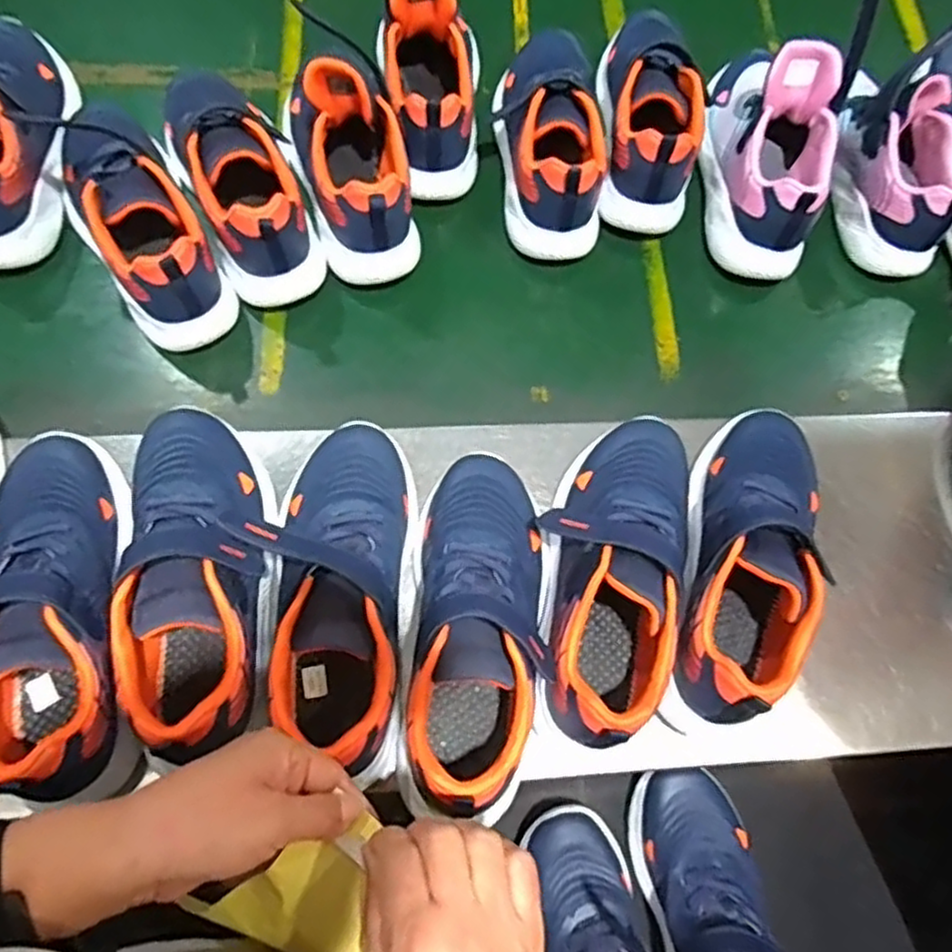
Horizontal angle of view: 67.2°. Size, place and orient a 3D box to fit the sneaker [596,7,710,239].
[{"bbox_3d":[0.160,-0.360,0.670,0.102,0.086,0.250,4,74,-1],"label":"sneaker"}]

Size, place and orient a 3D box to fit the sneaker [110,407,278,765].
[{"bbox_3d":[-0.182,0.055,0.470,0.078,0.094,0.233,-7,61,-4],"label":"sneaker"}]

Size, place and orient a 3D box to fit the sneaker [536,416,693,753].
[{"bbox_3d":[0.099,0.062,0.493,0.098,0.087,0.231,6,74,0],"label":"sneaker"}]

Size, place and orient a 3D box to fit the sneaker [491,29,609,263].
[{"bbox_3d":[0.069,-0.327,0.663,0.089,0.088,0.245,-3,74,-3],"label":"sneaker"}]

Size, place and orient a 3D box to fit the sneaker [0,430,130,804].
[{"bbox_3d":[-0.275,0.080,0.463,0.105,0.086,0.242,-11,61,-5],"label":"sneaker"}]

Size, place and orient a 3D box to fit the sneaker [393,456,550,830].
[{"bbox_3d":[0.000,0.088,0.468,0.084,0.082,0.220,4,74,-1],"label":"sneaker"}]

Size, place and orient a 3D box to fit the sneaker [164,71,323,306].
[{"bbox_3d":[-0.208,-0.269,0.619,0.098,0.094,0.228,-28,77,-9],"label":"sneaker"}]

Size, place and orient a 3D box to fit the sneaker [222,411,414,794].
[{"bbox_3d":[-0.096,0.070,0.465,0.094,0.099,0.230,3,74,-1],"label":"sneaker"}]

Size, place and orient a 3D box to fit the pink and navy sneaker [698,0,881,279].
[{"bbox_3d":[0.271,-0.311,0.652,0.106,0.100,0.209,15,74,2],"label":"pink and navy sneaker"}]

